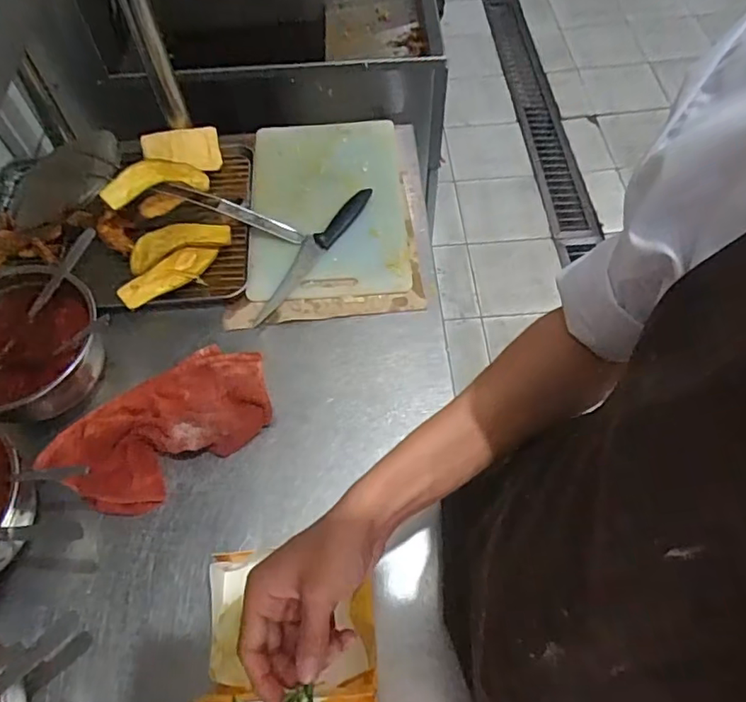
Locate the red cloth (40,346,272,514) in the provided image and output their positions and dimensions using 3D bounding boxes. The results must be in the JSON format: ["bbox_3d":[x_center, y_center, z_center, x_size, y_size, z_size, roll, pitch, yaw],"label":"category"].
[{"bbox_3d":[-0.245,0.087,0.656,0.255,0.024,0.142,-33,65,-17],"label":"red cloth"}]

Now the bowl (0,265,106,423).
[{"bbox_3d":[-0.422,-0.001,0.664,0.186,0.091,0.165,-23,63,-12],"label":"bowl"}]

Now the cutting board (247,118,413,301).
[{"bbox_3d":[-0.069,-0.227,0.834,0.228,0.022,0.338,-4,60,-2],"label":"cutting board"}]

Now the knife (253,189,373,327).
[{"bbox_3d":[-0.085,-0.146,0.791,0.037,0.012,0.271,30,65,16],"label":"knife"}]

